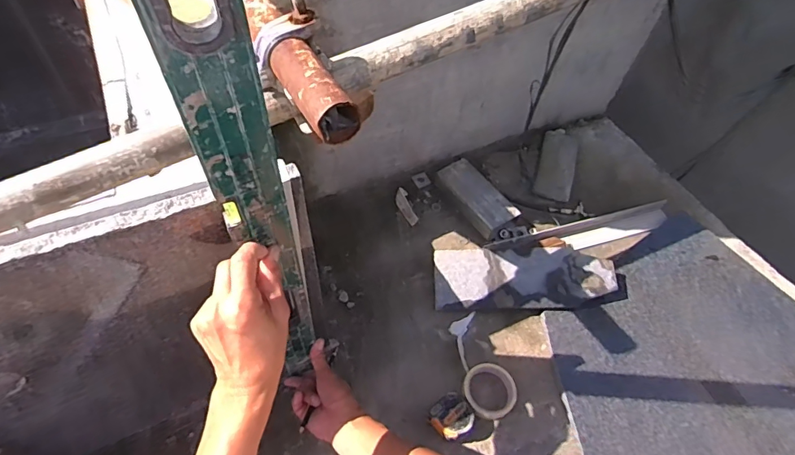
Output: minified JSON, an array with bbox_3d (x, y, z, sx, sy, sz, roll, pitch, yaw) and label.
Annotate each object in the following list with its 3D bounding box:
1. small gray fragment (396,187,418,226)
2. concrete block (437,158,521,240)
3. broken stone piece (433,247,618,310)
[{"bbox_3d":[0.019,-0.050,1.041,0.033,0.004,0.105,-12,57,-12],"label":"small gray fragment"},{"bbox_3d":[0.183,-0.068,1.040,0.103,0.054,0.201,-23,60,-19],"label":"concrete block"},{"bbox_3d":[0.255,0.105,0.913,0.348,0.047,0.121,-1,55,-5],"label":"broken stone piece"}]

